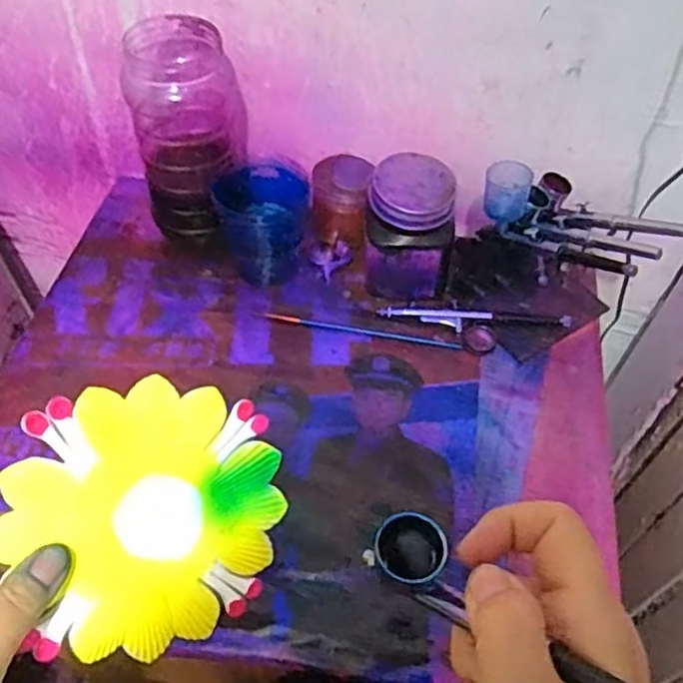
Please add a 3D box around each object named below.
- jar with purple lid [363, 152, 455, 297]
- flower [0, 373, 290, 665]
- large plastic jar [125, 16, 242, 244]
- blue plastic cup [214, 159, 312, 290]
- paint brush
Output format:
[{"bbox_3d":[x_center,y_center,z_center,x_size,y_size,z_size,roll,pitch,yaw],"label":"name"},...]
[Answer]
[{"bbox_3d":[0.054,-0.083,0.537,0.069,0.097,0.073,3,52,-3],"label":"jar with purple lid"},{"bbox_3d":[-0.086,0.081,0.313,0.121,0.004,0.120,15,89,-29],"label":"flower"},{"bbox_3d":[-0.119,-0.158,0.542,0.082,0.163,0.080,3,52,-3],"label":"large plastic jar"},{"bbox_3d":[-0.062,-0.096,0.555,0.070,0.077,0.064,3,52,-3],"label":"blue plastic cup"},{"bbox_3d":[0.017,-0.009,0.537,0.152,0.004,0.007,10,52,2],"label":"paint brush"}]

